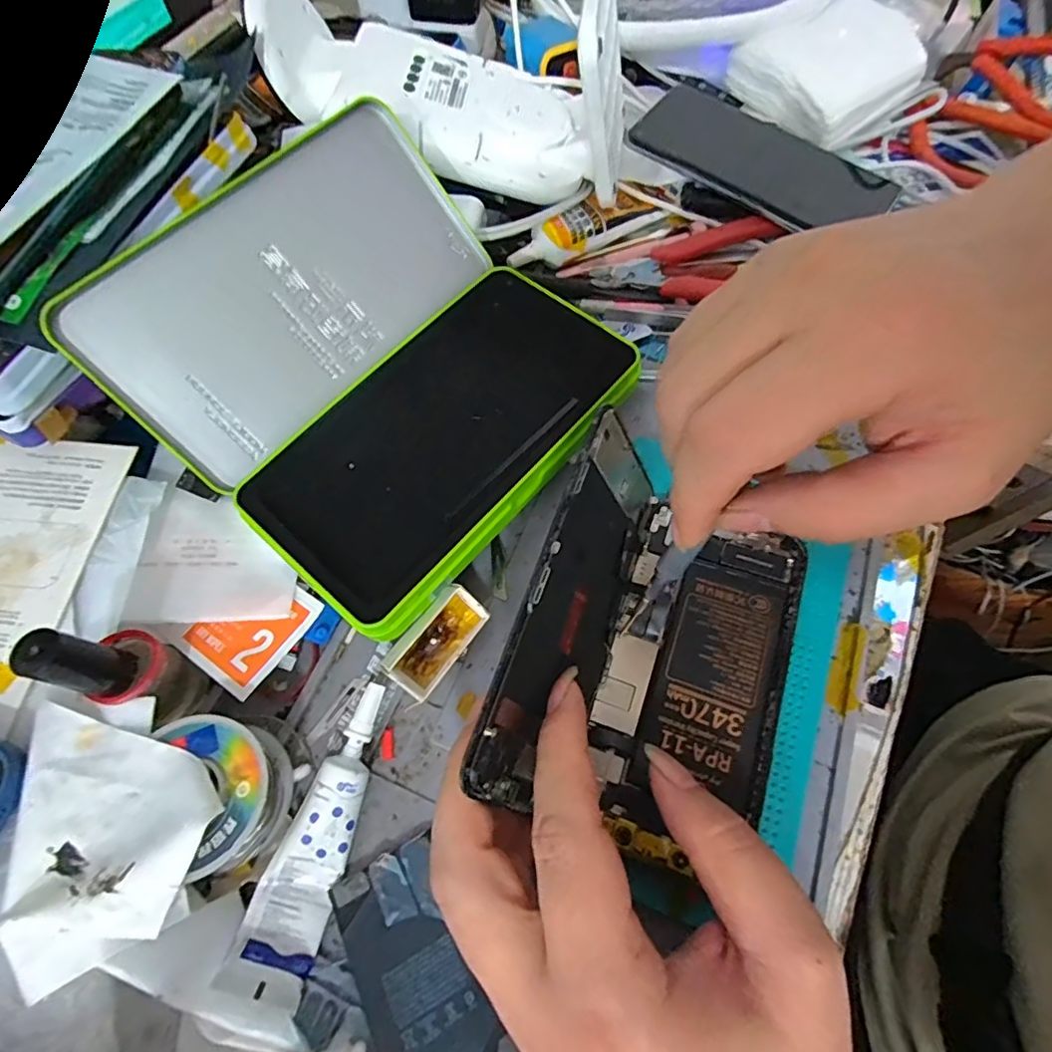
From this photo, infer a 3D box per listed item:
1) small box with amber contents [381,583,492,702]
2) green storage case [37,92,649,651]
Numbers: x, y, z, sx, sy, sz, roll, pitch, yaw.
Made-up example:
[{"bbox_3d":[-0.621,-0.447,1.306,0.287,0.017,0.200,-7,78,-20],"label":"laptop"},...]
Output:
[{"bbox_3d":[-0.039,0.050,0.243,0.025,0.019,0.047,37,70,12],"label":"small box with amber contents"},{"bbox_3d":[-0.068,-0.082,0.261,0.188,0.067,0.193,36,72,19],"label":"green storage case"}]

